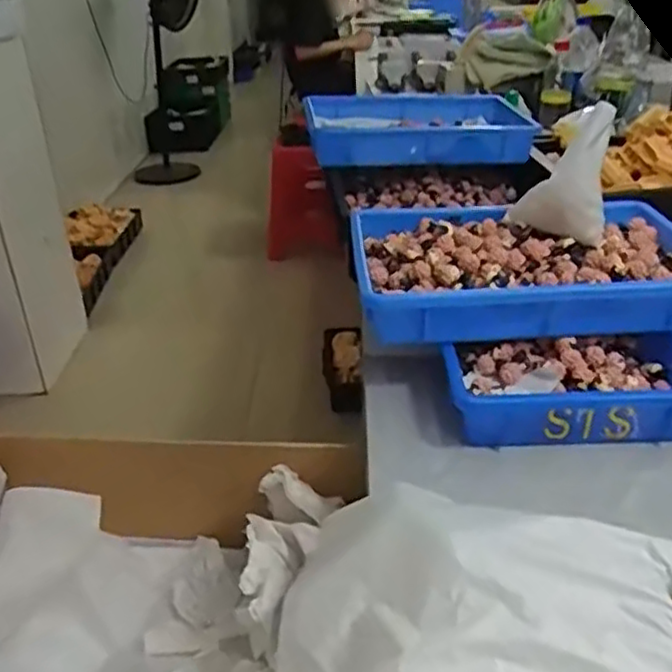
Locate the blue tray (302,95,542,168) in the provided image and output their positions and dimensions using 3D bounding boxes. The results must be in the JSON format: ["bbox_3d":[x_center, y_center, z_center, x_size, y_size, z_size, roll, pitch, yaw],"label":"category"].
[{"bbox_3d":[0.140,-0.382,1.258,0.366,0.069,0.320,-3,31,-1],"label":"blue tray"}]

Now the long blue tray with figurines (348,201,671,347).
[{"bbox_3d":[0.208,-0.087,0.796,0.372,0.062,0.274,-4,31,-3],"label":"long blue tray with figurines"}]

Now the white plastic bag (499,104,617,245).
[{"bbox_3d":[0.243,-0.169,0.749,0.092,0.141,0.052,-2,31,1],"label":"white plastic bag"}]

